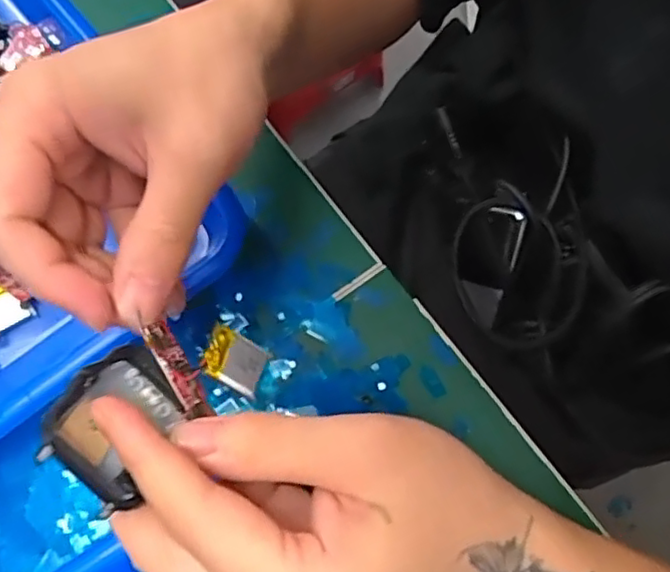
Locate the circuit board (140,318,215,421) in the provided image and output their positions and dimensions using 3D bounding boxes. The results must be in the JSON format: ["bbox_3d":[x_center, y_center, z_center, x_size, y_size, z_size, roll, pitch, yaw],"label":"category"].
[{"bbox_3d":[-0.050,0.027,0.199,0.005,0.012,0.031,-29,90,21],"label":"circuit board"}]

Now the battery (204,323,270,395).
[{"bbox_3d":[-0.034,0.025,0.214,0.021,0.004,0.018,32,58,-24],"label":"battery"}]

